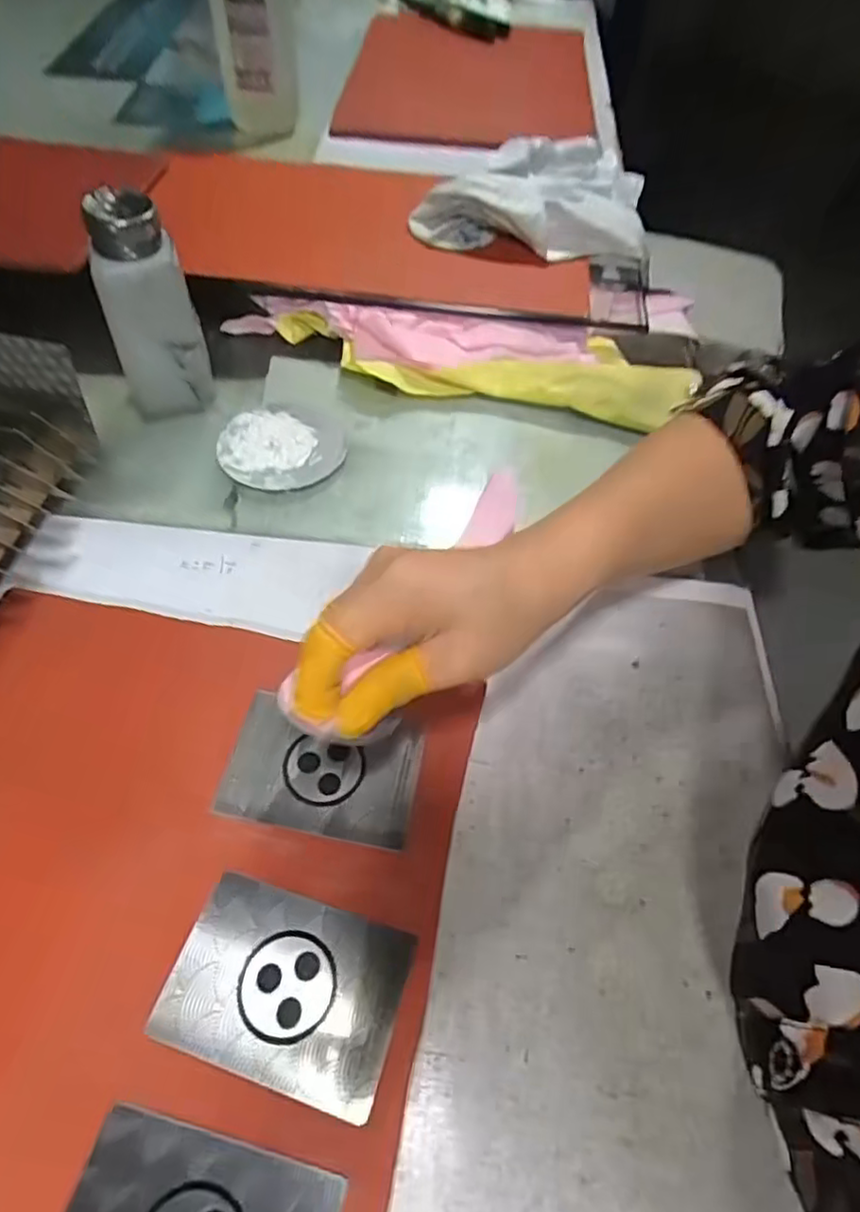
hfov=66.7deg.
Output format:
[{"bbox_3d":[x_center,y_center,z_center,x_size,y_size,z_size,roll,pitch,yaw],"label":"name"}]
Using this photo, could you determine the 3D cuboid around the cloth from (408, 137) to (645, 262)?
[{"bbox_3d":[0.092,-0.361,0.562,0.204,0.052,0.143,6,55,0],"label":"cloth"}]

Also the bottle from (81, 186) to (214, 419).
[{"bbox_3d":[-0.176,-0.184,0.416,0.057,0.125,0.047,-20,58,-17],"label":"bottle"}]

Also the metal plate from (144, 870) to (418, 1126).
[{"bbox_3d":[-0.055,0.148,0.254,0.086,0.004,0.063,17,56,5],"label":"metal plate"}]

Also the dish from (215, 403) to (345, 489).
[{"bbox_3d":[-0.101,-0.111,0.444,0.082,0.005,0.083,2,54,-3],"label":"dish"}]

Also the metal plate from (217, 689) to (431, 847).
[{"bbox_3d":[-0.049,0.076,0.305,0.086,0.004,0.058,10,54,3],"label":"metal plate"}]

